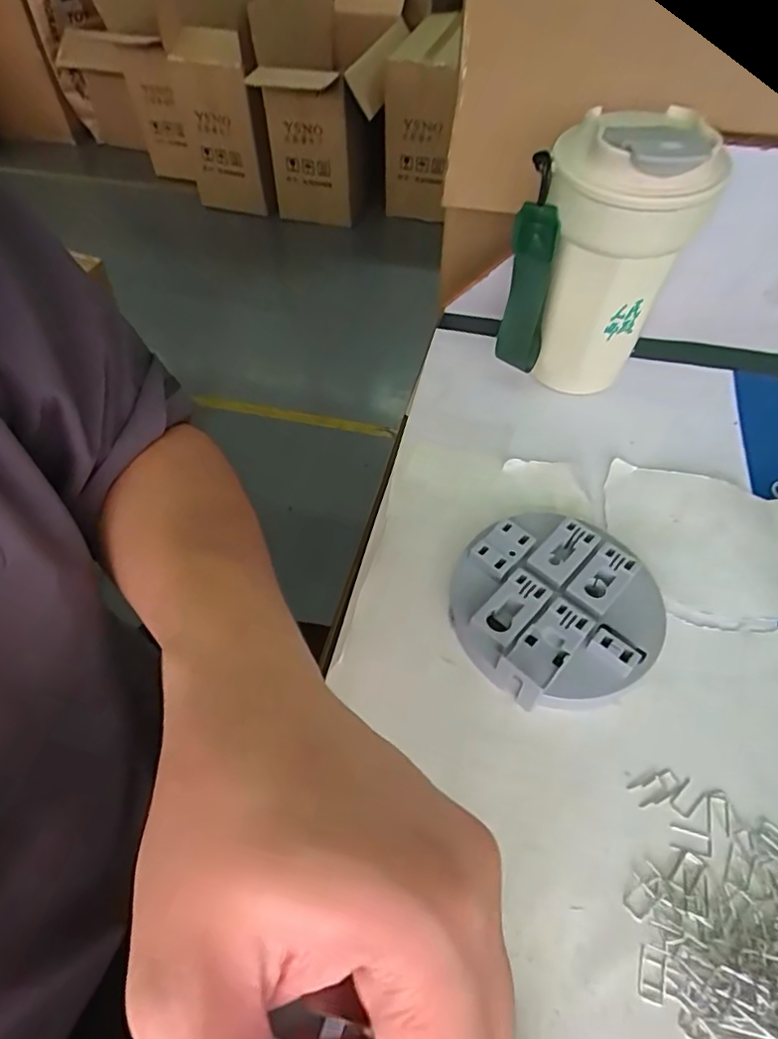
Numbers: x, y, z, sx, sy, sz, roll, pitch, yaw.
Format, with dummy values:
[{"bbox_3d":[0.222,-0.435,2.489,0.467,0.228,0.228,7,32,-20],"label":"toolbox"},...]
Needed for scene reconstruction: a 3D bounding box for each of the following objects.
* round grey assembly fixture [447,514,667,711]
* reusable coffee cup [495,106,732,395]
[{"bbox_3d":[0.082,0.044,0.279,0.094,0.025,0.094,-1,53,1],"label":"round grey assembly fixture"},{"bbox_3d":[0.127,-0.151,0.341,0.091,0.153,0.078,22,56,17],"label":"reusable coffee cup"}]

